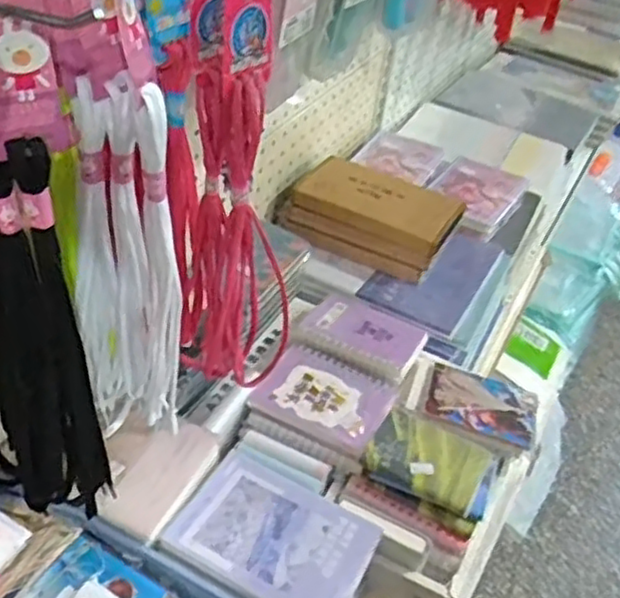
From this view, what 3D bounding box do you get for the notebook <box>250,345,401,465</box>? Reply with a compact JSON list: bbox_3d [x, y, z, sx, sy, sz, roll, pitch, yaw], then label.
[{"bbox_3d":[0.017,0.086,0.680,0.113,0.010,0.098,24,43,18],"label":"notebook"}]

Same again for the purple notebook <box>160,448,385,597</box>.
[{"bbox_3d":[-0.028,0.180,0.566,0.146,0.007,0.103,26,44,20],"label":"purple notebook"}]

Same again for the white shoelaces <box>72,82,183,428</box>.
[{"bbox_3d":[-0.119,-0.010,0.476,0.067,0.276,0.024,8,41,1],"label":"white shoelaces"}]

